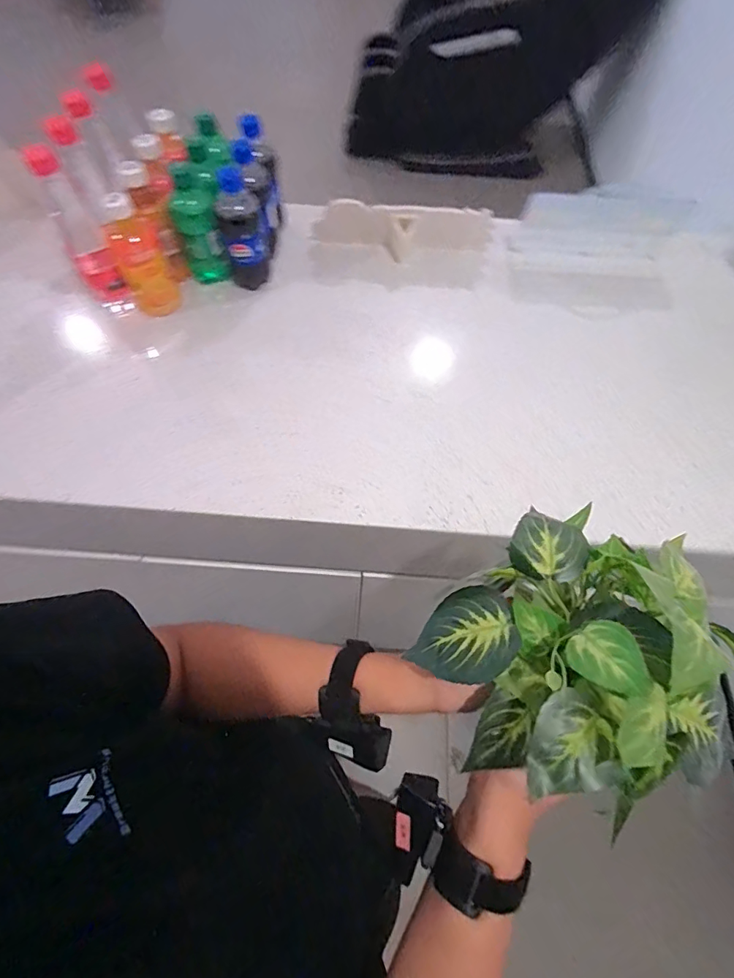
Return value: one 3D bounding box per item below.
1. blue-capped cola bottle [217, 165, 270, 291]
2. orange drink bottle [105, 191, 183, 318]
[{"bbox_3d":[-0.181,-0.367,0.667,0.055,0.153,0.068,-7,63,-6],"label":"blue-capped cola bottle"},{"bbox_3d":[-0.307,-0.311,0.627,0.060,0.166,0.051,-22,66,-14],"label":"orange drink bottle"}]

